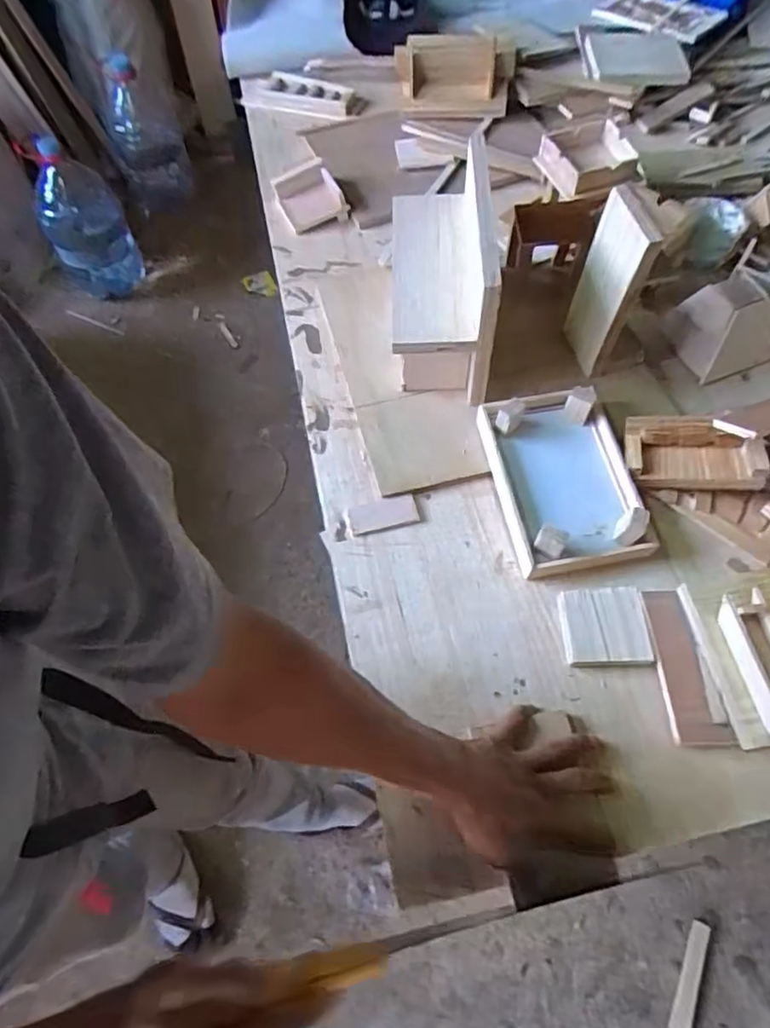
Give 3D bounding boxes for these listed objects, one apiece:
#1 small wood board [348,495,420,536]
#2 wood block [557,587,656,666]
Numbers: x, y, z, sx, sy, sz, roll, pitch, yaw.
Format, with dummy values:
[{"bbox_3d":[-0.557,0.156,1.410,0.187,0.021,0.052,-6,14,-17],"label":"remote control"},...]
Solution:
[{"bbox_3d":[-0.002,0.001,0.686,0.078,0.006,0.036,-14,73,-6],"label":"small wood board"},{"bbox_3d":[0.225,0.114,0.605,0.086,0.013,0.077,-1,60,1],"label":"wood block"}]

